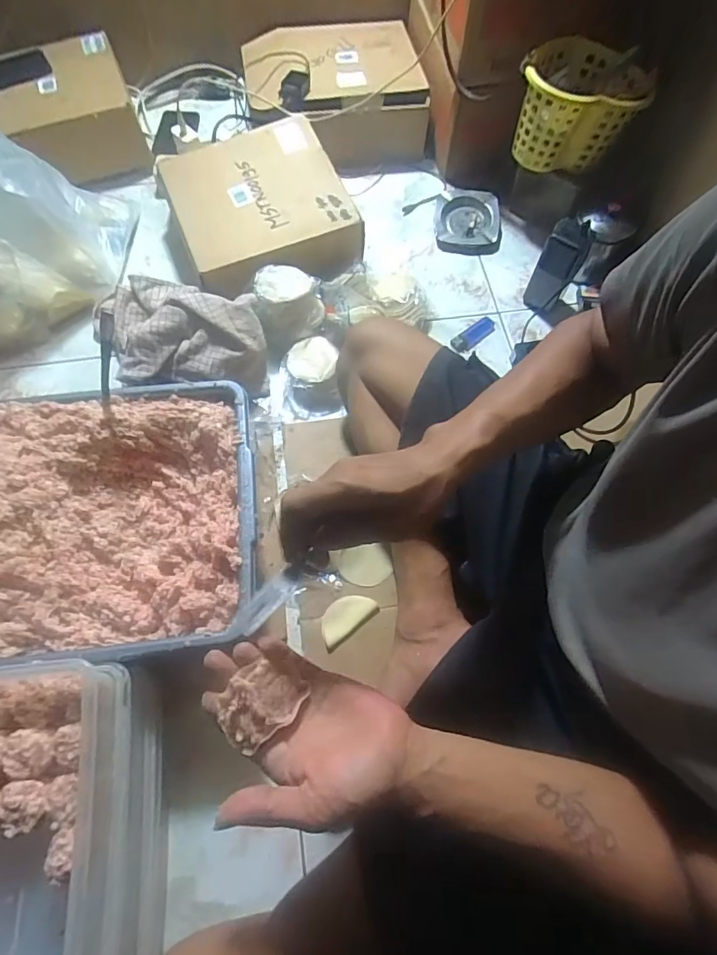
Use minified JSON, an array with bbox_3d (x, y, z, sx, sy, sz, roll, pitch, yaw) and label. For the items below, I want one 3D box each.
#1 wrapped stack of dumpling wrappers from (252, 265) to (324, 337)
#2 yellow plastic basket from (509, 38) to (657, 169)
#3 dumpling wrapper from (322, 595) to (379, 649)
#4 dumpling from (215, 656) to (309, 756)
[{"bbox_3d":[-0.103,-0.264,0.710,0.097,0.058,0.096,-8,67,-5],"label":"wrapped stack of dumpling wrappers"},{"bbox_3d":[0.333,-0.569,0.733,0.180,0.113,0.168,14,67,5],"label":"yellow plastic basket"},{"bbox_3d":[-0.017,0.170,0.591,0.076,0.004,0.039,-36,72,-15],"label":"dumpling wrapper"},{"bbox_3d":[-0.076,0.173,0.361,0.047,0.018,0.063,42,72,15],"label":"dumpling"}]

